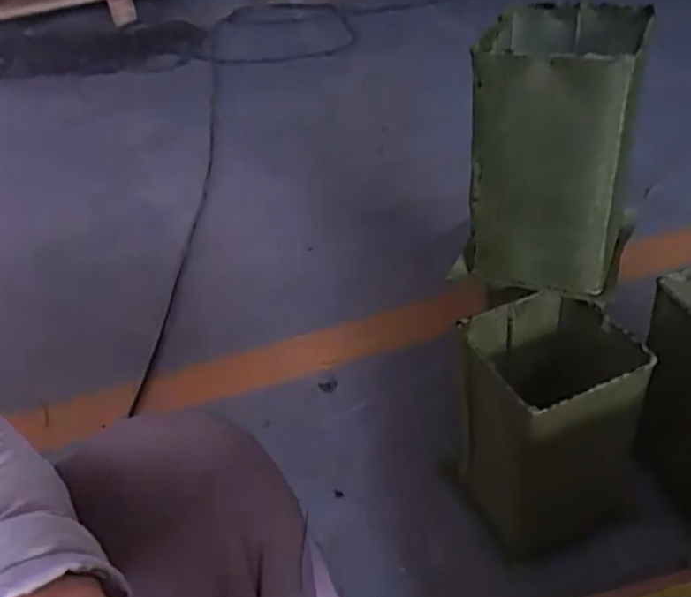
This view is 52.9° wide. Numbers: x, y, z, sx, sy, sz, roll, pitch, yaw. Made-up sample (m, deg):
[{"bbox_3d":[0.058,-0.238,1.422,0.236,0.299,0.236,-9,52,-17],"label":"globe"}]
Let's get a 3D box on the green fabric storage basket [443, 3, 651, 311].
[{"bbox_3d":[0.226,-0.158,0.740,0.156,0.251,0.171,12,43,23],"label":"green fabric storage basket"}]

